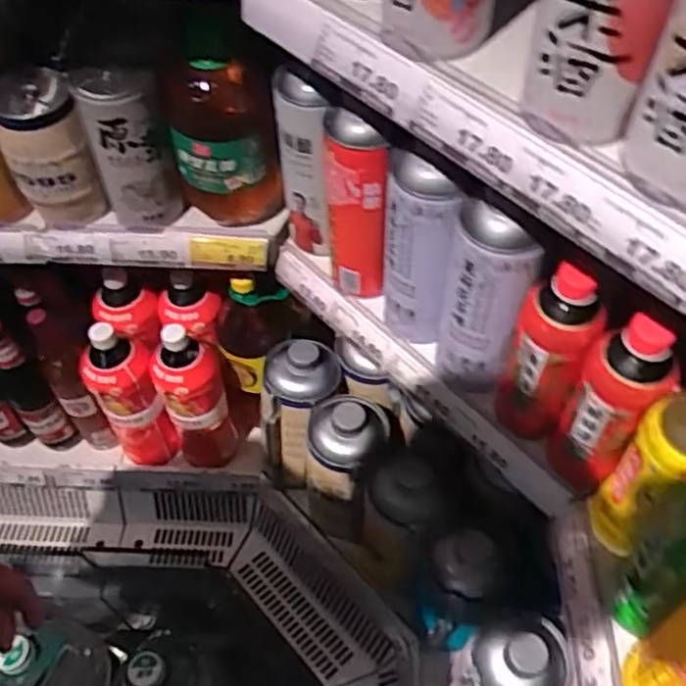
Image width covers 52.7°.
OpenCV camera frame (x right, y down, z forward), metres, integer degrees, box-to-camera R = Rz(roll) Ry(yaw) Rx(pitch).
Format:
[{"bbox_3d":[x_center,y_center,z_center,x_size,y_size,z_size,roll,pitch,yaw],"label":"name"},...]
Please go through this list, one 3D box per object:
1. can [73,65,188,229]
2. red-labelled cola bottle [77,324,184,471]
[{"bbox_3d":[-0.236,-0.214,0.779,0.086,0.186,0.074,-15,55,-10],"label":"can"},{"bbox_3d":[-0.302,0.086,0.995,0.086,0.295,0.077,-28,59,-19],"label":"red-labelled cola bottle"}]

